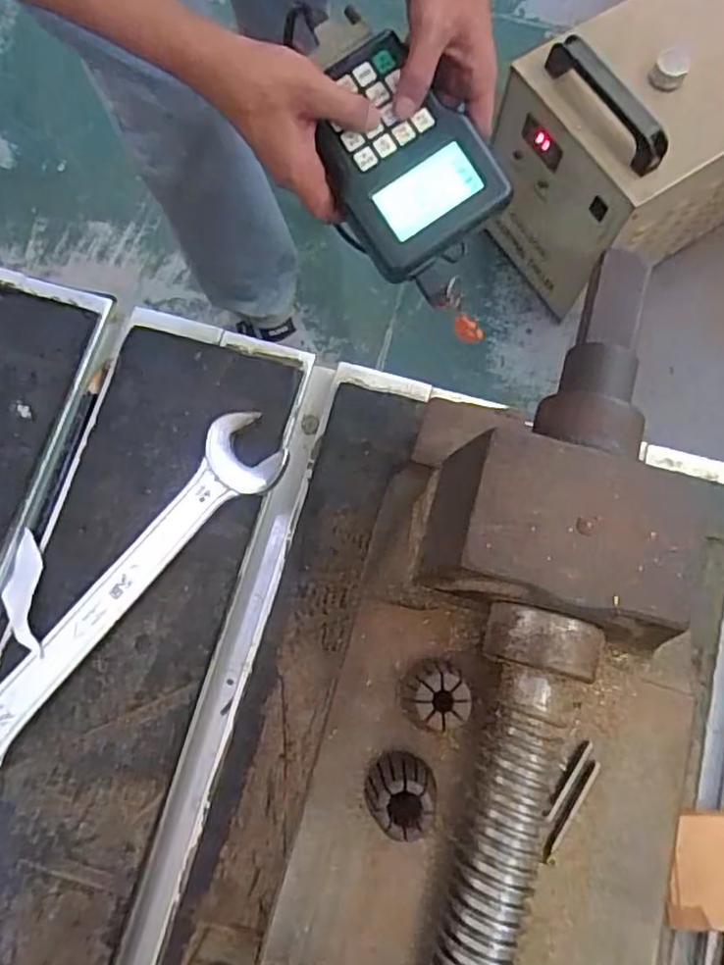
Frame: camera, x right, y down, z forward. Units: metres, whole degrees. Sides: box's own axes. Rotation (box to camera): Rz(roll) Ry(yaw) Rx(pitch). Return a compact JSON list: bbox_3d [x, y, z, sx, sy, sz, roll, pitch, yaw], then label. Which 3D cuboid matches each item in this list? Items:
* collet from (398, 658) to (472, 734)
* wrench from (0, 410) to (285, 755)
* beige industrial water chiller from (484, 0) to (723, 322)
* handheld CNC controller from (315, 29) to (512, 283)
[{"bbox_3d":[0.020,0.060,0.185,0.016,0.032,0.016,2,76,0],"label":"collet"},{"bbox_3d":[-0.103,0.047,0.267,0.037,0.007,0.184,41,80,9],"label":"wrench"},{"bbox_3d":[0.466,-0.565,1.002,0.513,0.324,0.304,-35,79,-9],"label":"beige industrial water chiller"},{"bbox_3d":[0.026,-0.232,0.469,0.106,0.032,0.146,-33,96,-1],"label":"handheld CNC controller"}]

